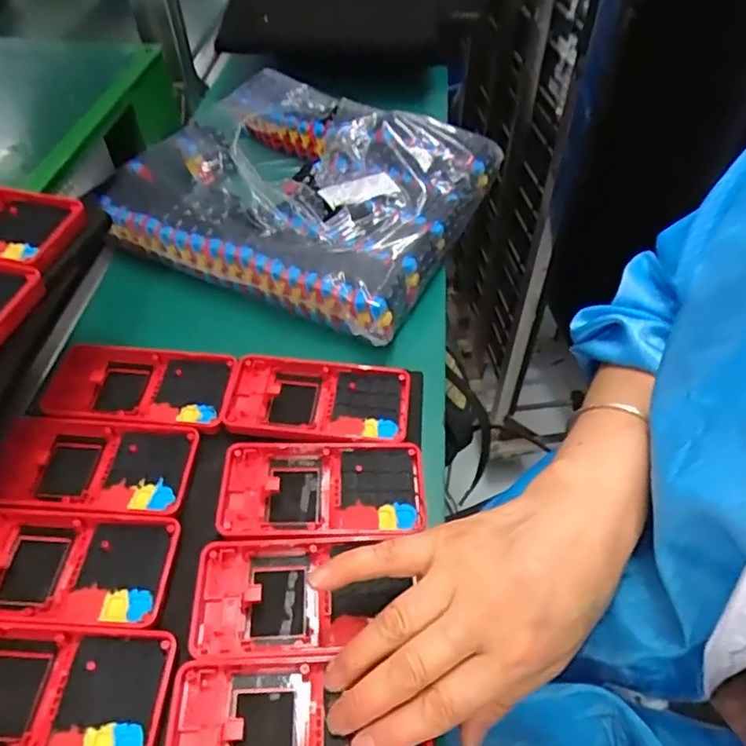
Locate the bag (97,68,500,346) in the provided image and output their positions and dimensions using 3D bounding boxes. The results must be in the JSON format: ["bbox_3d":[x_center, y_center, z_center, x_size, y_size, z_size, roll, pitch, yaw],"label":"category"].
[{"bbox_3d":[-0.059,-0.184,0.545,0.292,0.044,0.292,20,52,17],"label":"bag"}]

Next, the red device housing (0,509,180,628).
[{"bbox_3d":[-0.175,0.106,0.320,0.124,0.011,0.062,0,49,1],"label":"red device housing"}]

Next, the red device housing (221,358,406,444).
[{"bbox_3d":[-0.038,0.019,0.396,0.123,0.012,0.064,2,49,2],"label":"red device housing"}]

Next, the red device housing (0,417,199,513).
[{"bbox_3d":[-0.175,0.056,0.361,0.124,0.011,0.062,2,49,2],"label":"red device housing"}]

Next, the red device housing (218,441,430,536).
[{"bbox_3d":[-0.031,0.071,0.356,0.124,0.018,0.061,-1,49,0],"label":"red device housing"}]

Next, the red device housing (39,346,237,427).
[{"bbox_3d":[-0.163,0.008,0.402,0.128,0.012,0.065,2,49,2],"label":"red device housing"}]

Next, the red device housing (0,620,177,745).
[{"bbox_3d":[-0.163,0.156,0.282,0.122,0.014,0.063,2,49,2],"label":"red device housing"}]

